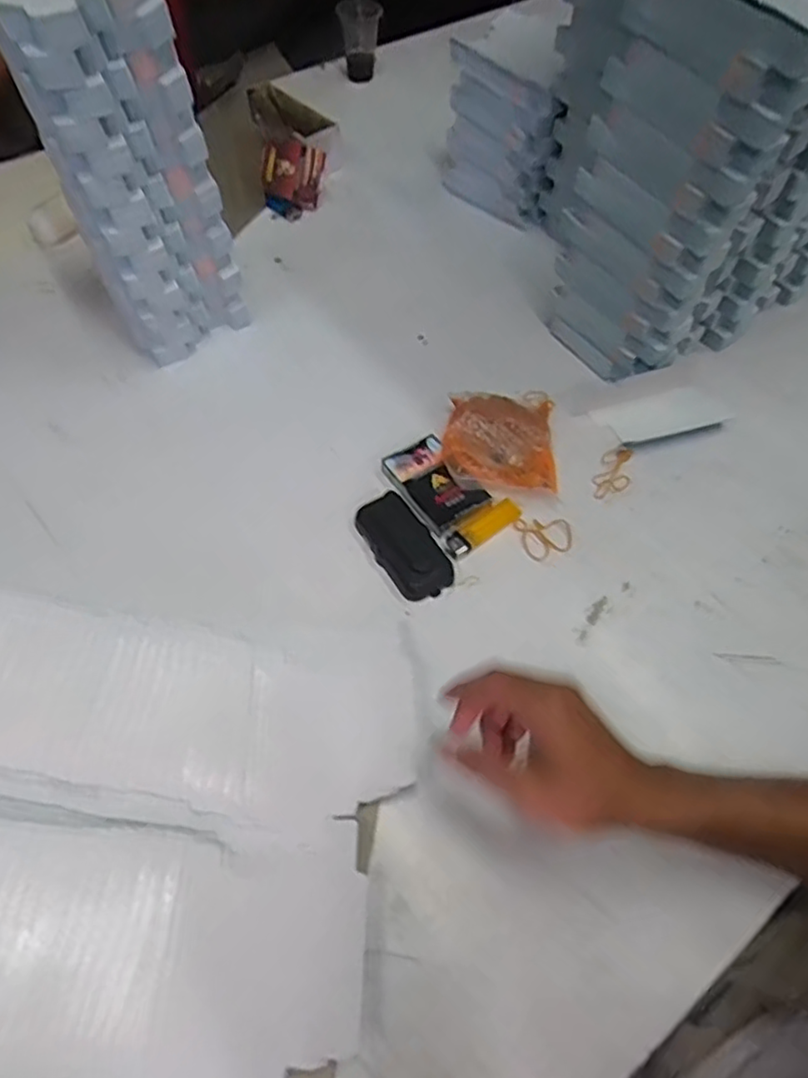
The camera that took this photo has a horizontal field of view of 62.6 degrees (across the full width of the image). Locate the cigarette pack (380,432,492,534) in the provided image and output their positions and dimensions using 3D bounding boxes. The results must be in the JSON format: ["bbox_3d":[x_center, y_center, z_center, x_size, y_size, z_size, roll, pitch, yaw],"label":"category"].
[{"bbox_3d":[0.028,-0.055,0.637,0.064,0.018,0.094,-32,66,-20],"label":"cigarette pack"}]

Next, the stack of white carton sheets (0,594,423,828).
[{"bbox_3d":[-0.255,0.118,0.512,0.530,0.014,0.150,6,59,0],"label":"stack of white carton sheets"}]

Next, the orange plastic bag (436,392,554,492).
[{"bbox_3d":[0.094,-0.096,0.658,0.111,0.032,0.110,5,59,-1],"label":"orange plastic bag"}]

